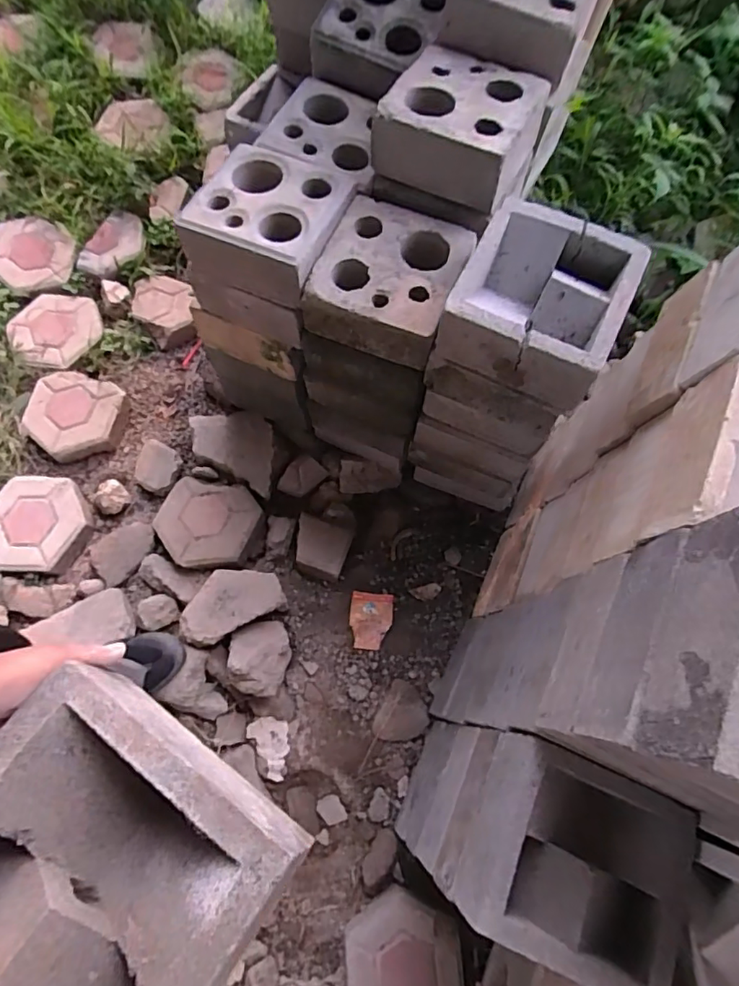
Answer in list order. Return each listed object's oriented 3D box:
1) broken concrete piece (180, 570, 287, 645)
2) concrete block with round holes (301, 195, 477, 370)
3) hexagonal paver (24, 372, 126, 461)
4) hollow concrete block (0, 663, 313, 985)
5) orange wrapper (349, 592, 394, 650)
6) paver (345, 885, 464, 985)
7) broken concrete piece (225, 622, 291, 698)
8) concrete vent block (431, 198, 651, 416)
[{"bbox_3d":[-0.277,0.211,1.087,0.200,0.053,0.122,-28,76,-11],"label":"broken concrete piece"},{"bbox_3d":[0.033,-0.321,0.827,0.194,0.080,0.209,23,72,5],"label":"concrete block with round holes"},{"bbox_3d":[-0.640,-0.169,1.190,0.200,0.041,0.189,20,72,3],"label":"hexagonal paver"},{"bbox_3d":[-0.179,0.239,0.334,0.200,0.084,0.202,34,75,9],"label":"hollow concrete block"},{"bbox_3d":[0.001,0.263,1.132,0.086,0.007,0.112,7,72,-1],"label":"orange wrapper"},{"bbox_3d":[0.059,0.817,0.952,0.205,0.048,0.194,27,73,6],"label":"paver"},{"bbox_3d":[-0.208,0.317,1.058,0.108,0.093,0.132,-8,73,-6],"label":"broken concrete piece"},{"bbox_3d":[0.223,-0.249,0.726,0.196,0.099,0.207,28,73,6],"label":"concrete vent block"}]

